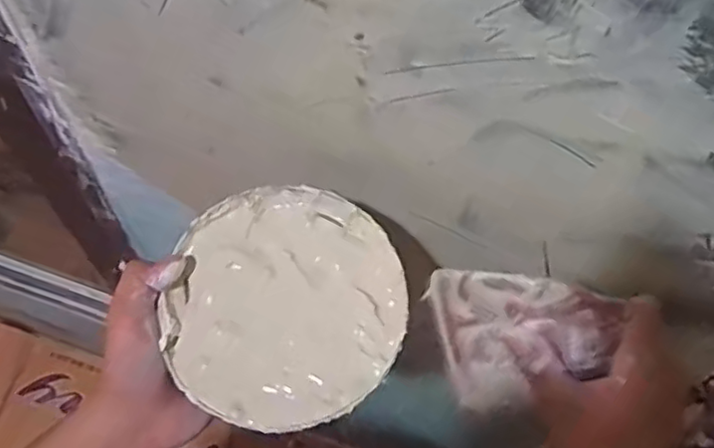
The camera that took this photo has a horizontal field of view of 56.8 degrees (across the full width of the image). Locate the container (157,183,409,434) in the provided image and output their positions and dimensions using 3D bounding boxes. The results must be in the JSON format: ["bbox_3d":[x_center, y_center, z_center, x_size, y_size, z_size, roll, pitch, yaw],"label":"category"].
[{"bbox_3d":[-0.044,0.048,0.408,0.142,0.026,0.145,16,64,4],"label":"container"}]

